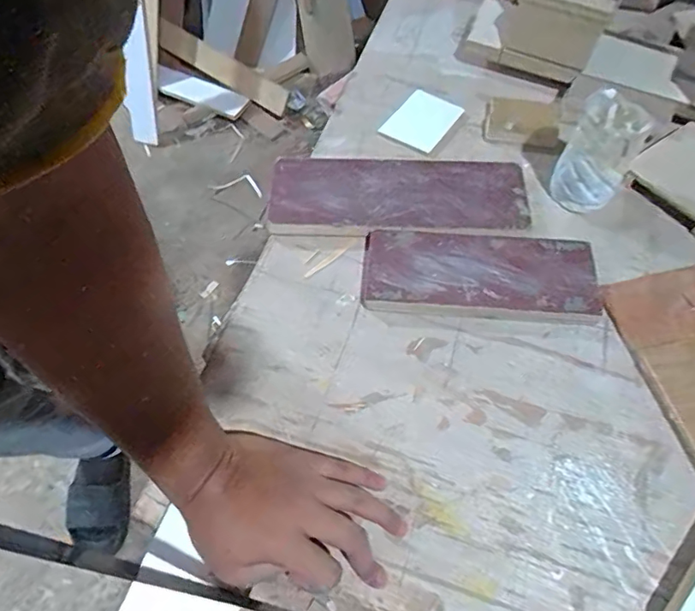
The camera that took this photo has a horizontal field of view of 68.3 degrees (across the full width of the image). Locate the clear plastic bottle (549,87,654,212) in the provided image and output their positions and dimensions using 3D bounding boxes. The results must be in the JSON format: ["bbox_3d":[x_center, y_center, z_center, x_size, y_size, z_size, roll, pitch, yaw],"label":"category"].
[{"bbox_3d":[0.251,-0.155,0.513,0.069,0.085,0.069,29,61,16],"label":"clear plastic bottle"}]

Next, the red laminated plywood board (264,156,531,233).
[{"bbox_3d":[0.052,-0.119,0.555,0.268,0.025,0.110,5,57,2],"label":"red laminated plywood board"}]

